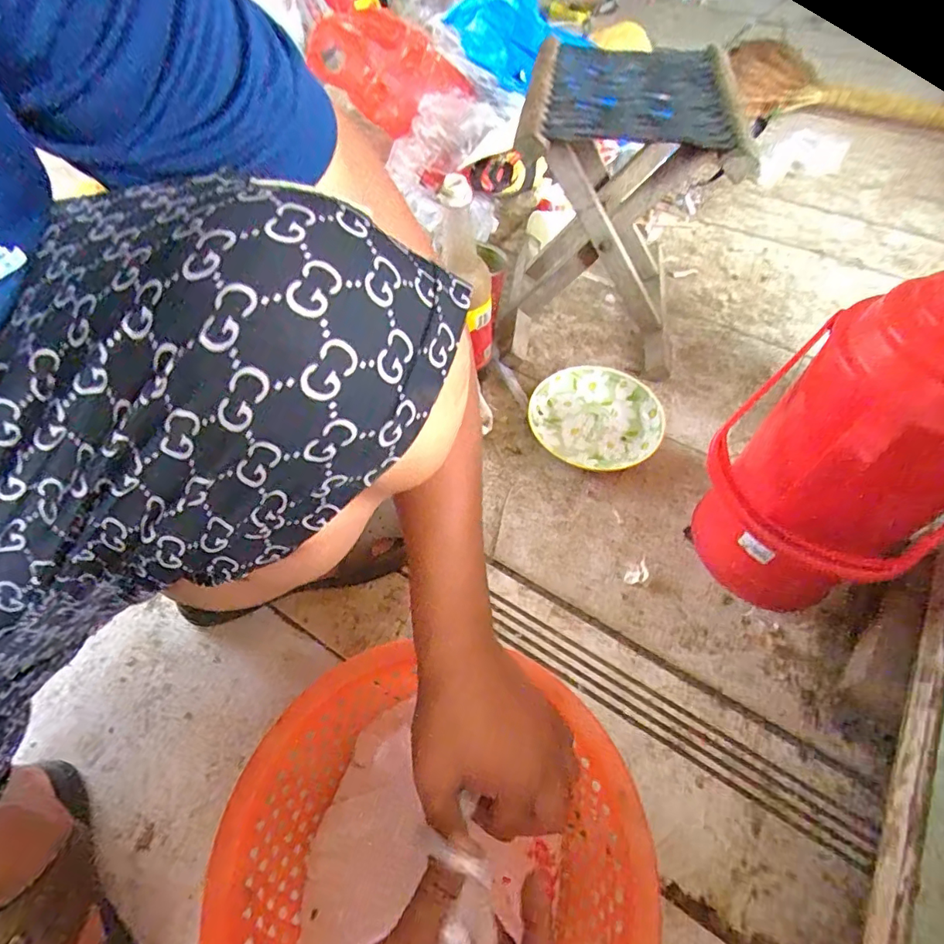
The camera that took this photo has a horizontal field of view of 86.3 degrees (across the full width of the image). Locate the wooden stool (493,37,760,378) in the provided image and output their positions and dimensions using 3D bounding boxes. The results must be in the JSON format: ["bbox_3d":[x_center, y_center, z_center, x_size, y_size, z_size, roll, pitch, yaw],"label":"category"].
[{"bbox_3d":[0.176,-0.360,0.681,0.249,0.319,0.271,8,54,8],"label":"wooden stool"}]

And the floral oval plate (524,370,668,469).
[{"bbox_3d":[0.164,-0.071,0.683,0.168,0.030,0.159,-10,58,-3],"label":"floral oval plate"}]

